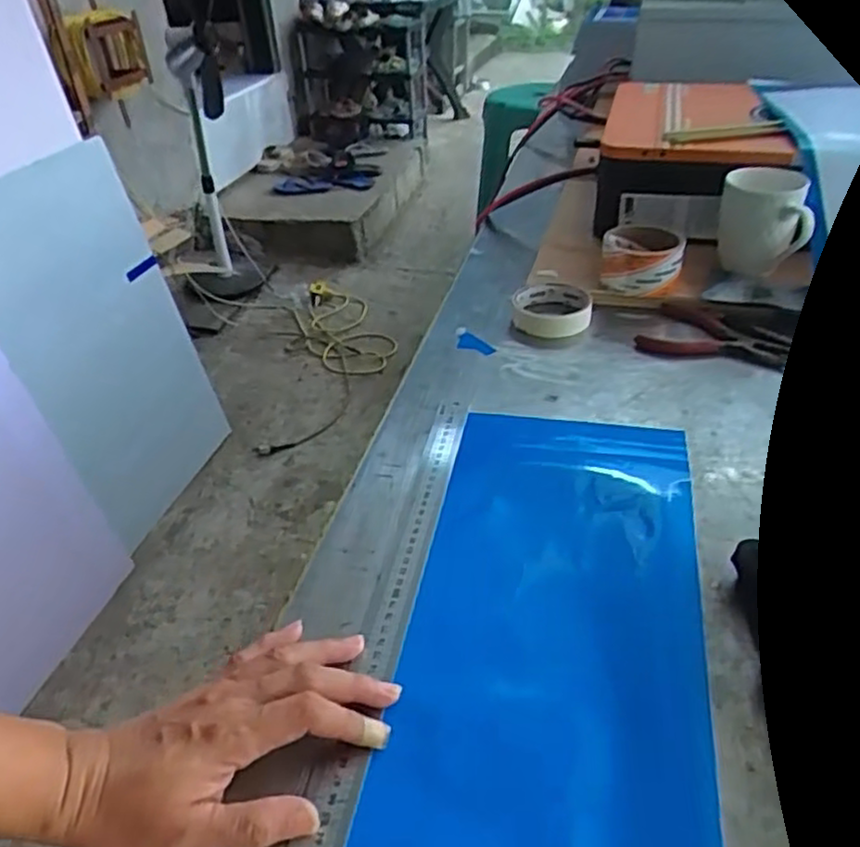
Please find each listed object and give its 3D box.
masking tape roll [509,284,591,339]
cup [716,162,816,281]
[{"bbox_3d":[0.130,-0.122,0.775,0.079,0.025,0.089,0,37,5],"label":"masking tape roll"},{"bbox_3d":[0.362,-0.219,0.782,0.081,0.103,0.084,6,38,13],"label":"cup"}]

